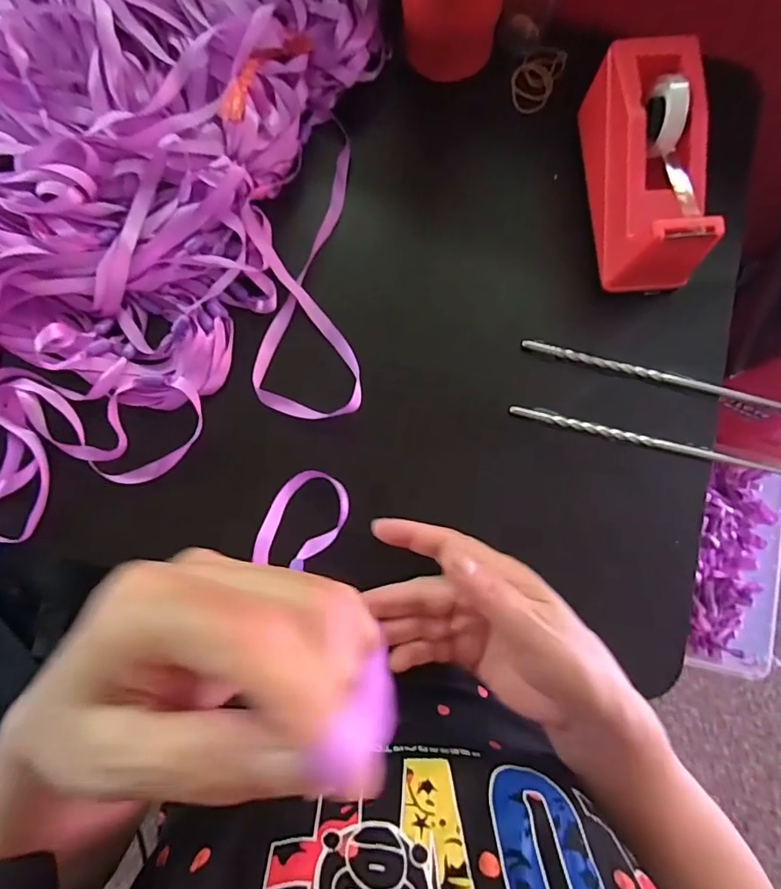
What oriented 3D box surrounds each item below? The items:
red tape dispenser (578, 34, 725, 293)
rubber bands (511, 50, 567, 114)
[{"bbox_3d":[0.175,-0.188,0.353,0.062,0.078,0.152,-3,81,-2],"label":"red tape dispenser"},{"bbox_3d":[0.117,-0.294,0.408,0.033,0.010,0.055,25,81,3],"label":"rubber bands"}]

